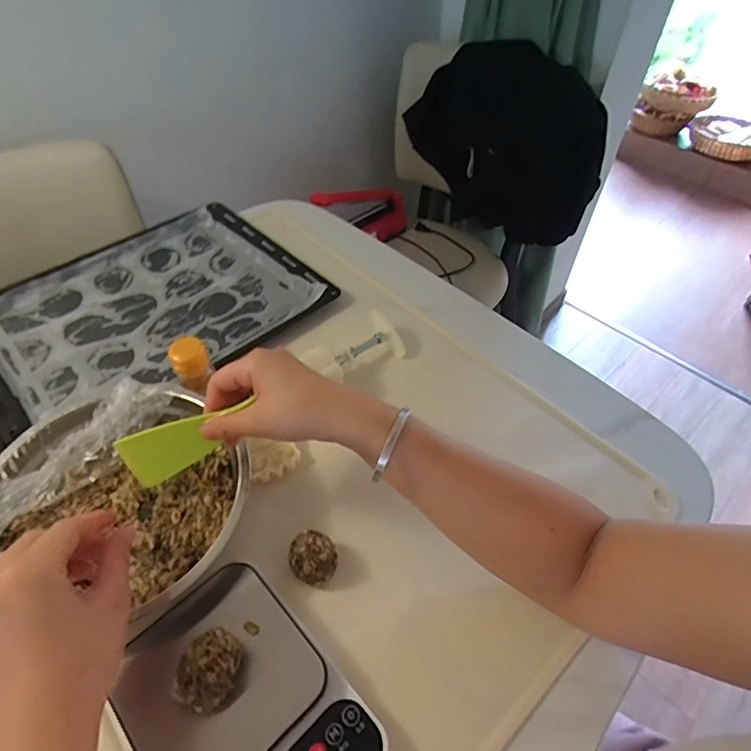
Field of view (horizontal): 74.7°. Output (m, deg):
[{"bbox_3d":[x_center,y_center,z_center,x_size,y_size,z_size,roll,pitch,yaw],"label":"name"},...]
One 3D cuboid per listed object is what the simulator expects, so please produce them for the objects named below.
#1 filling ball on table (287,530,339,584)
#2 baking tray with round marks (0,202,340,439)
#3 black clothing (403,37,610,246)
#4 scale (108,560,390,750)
[{"bbox_3d":[-0.052,0.156,0.417,0.041,0.036,0.035,28,55,20],"label":"filling ball on table"},{"bbox_3d":[-0.300,-0.094,0.649,0.398,0.029,0.301,-33,58,-25],"label":"baking tray with round marks"},{"bbox_3d":[0.313,-0.548,1.162,0.182,0.335,0.457,-35,57,-27],"label":"black clothing"},{"bbox_3d":[-0.094,0.240,0.352,0.128,0.037,0.179,-35,59,-26],"label":"scale"}]

